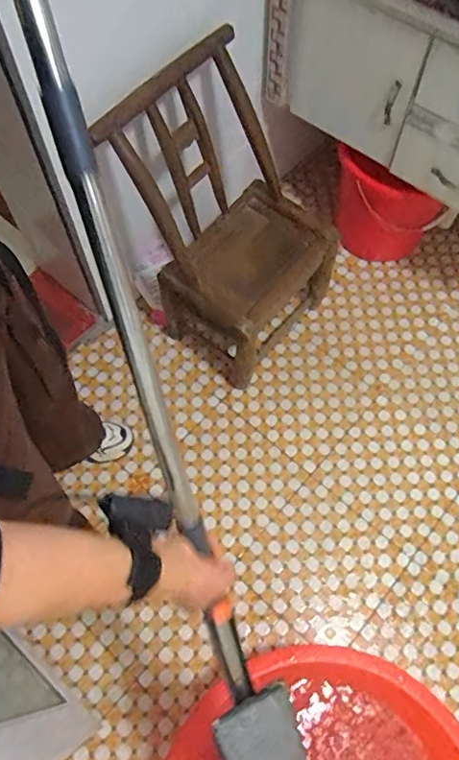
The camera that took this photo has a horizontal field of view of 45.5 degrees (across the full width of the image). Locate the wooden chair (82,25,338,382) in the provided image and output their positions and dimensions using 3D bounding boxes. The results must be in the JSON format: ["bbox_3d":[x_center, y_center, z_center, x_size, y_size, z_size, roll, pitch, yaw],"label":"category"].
[{"bbox_3d":[-0.002,-0.364,1.340,0.440,0.630,0.428,34,69,15],"label":"wooden chair"}]

